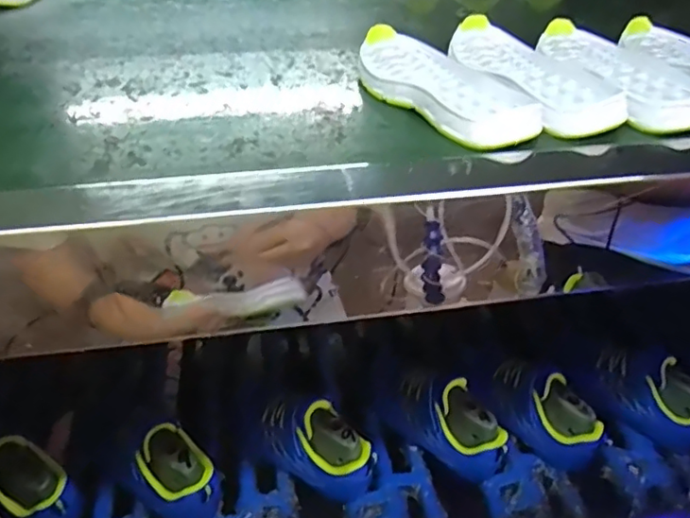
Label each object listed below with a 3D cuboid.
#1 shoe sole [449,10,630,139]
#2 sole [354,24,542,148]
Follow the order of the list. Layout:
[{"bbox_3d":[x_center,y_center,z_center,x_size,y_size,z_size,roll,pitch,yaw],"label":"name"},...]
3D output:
[{"bbox_3d":[0.150,-0.149,0.450,0.090,0.038,0.180,-9,35,-16],"label":"shoe sole"},{"bbox_3d":[0.067,-0.134,0.427,0.080,0.030,0.179,-11,35,-18],"label":"sole"}]

